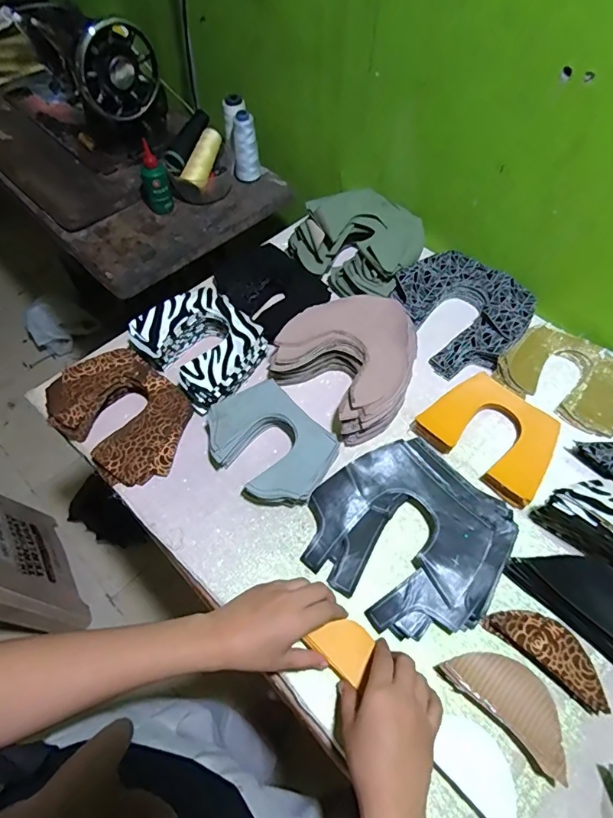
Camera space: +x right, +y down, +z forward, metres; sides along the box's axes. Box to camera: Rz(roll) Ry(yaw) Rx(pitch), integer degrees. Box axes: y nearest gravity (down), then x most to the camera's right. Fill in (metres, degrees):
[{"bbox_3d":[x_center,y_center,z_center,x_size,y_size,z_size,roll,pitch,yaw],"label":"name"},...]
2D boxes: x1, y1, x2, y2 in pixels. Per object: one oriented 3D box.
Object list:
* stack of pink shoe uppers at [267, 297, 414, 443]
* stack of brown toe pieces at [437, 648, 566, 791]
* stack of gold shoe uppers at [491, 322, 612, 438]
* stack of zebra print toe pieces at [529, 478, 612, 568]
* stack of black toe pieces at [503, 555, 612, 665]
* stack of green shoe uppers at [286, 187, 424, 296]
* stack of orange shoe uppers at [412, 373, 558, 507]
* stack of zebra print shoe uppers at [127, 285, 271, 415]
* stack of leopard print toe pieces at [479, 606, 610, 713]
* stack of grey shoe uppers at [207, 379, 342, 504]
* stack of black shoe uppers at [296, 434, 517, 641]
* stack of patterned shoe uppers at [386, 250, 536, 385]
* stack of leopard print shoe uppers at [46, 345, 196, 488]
[{"bbox_3d":[0.062,-0.069,0.624,0.180,0.058,0.183,38,68,21],"label":"stack of pink shoe uppers"},{"bbox_3d":[0.195,0.276,0.446,0.124,0.028,0.056,39,68,21],"label":"stack of brown toe pieces"},{"bbox_3d":[0.352,-0.052,0.636,0.162,0.027,0.137,27,64,16],"label":"stack of gold shoe uppers"},{"bbox_3d":[0.322,0.126,0.502,0.124,0.081,0.063,35,67,20],"label":"stack of zebra print toe pieces"},{"bbox_3d":[0.292,0.196,0.480,0.151,0.029,0.070,40,68,22],"label":"stack of black toe pieces"},{"bbox_3d":[0.092,-0.263,0.720,0.167,0.075,0.177,37,65,19],"label":"stack of green shoe uppers"},{"bbox_3d":[0.233,0.031,0.586,0.155,0.026,0.122,39,68,21],"label":"stack of orange shoe uppers"},{"bbox_3d":[-0.137,-0.088,0.638,0.158,0.059,0.139,39,66,20],"label":"stack of zebra print shoe uppers"},{"bbox_3d":[0.244,0.241,0.469,0.119,0.020,0.047,37,67,20],"label":"stack of leopard print toe pieces"},{"bbox_3d":[-0.045,0.045,0.570,0.122,0.041,0.160,-38,66,-19],"label":"stack of grey shoe uppers"},{"bbox_3d":[0.112,0.140,0.521,0.203,0.033,0.186,38,68,21],"label":"stack of black shoe uppers"},{"bbox_3d":[0.223,-0.145,0.682,0.182,0.042,0.188,40,68,22],"label":"stack of patterned shoe uppers"},{"bbox_3d":[-0.237,0.005,0.601,0.185,0.049,0.139,38,66,19],"label":"stack of leopard print shoe uppers"}]

